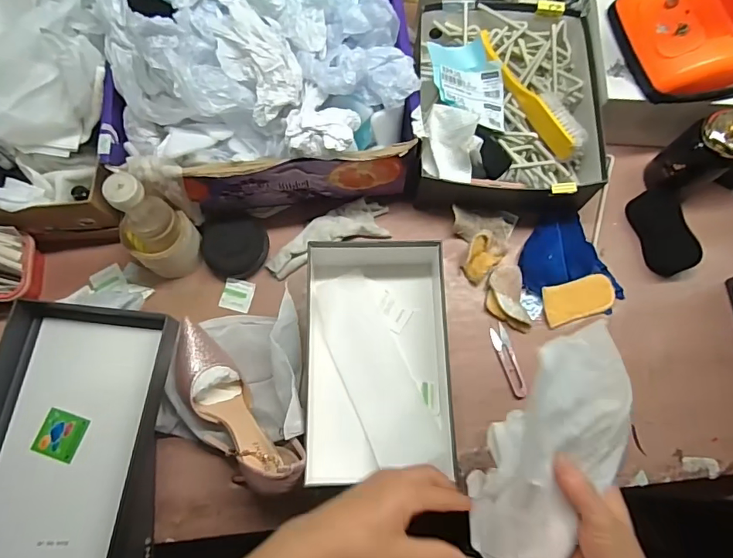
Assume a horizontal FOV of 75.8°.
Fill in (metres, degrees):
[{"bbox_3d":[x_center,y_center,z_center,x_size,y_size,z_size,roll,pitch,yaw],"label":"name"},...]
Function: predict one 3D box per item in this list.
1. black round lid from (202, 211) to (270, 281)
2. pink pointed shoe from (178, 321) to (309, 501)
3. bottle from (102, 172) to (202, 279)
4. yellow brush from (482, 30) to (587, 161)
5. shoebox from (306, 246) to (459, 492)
[{"bbox_3d":[-0.189,-0.049,0.679,0.089,0.027,0.091,0,73,0],"label":"black round lid"},{"bbox_3d":[-0.167,0.158,0.573,0.070,0.105,0.235,-43,78,-12],"label":"pink pointed shoe"},{"bbox_3d":[-0.279,-0.069,0.604,0.082,0.163,0.083,0,73,0],"label":"bottle"},{"bbox_3d":[0.237,-0.274,0.691,0.049,0.040,0.225,-33,76,-10],"label":"yellow brush"},{"bbox_3d":[0.019,0.099,0.626,0.189,0.080,0.311,-1,73,-1],"label":"shoebox"}]

